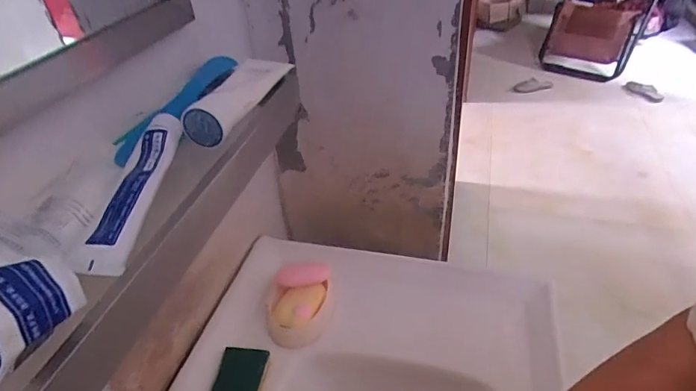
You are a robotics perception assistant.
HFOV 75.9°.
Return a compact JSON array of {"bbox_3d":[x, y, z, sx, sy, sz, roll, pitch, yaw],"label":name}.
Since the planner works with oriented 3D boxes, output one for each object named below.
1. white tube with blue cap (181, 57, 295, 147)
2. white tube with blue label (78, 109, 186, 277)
[{"bbox_3d":[-0.110,-0.113,0.467,0.047,0.035,0.168,6,40,13],"label":"white tube with blue cap"},{"bbox_3d":[-0.171,-0.010,0.350,0.043,0.033,0.157,-2,39,4],"label":"white tube with blue label"}]

